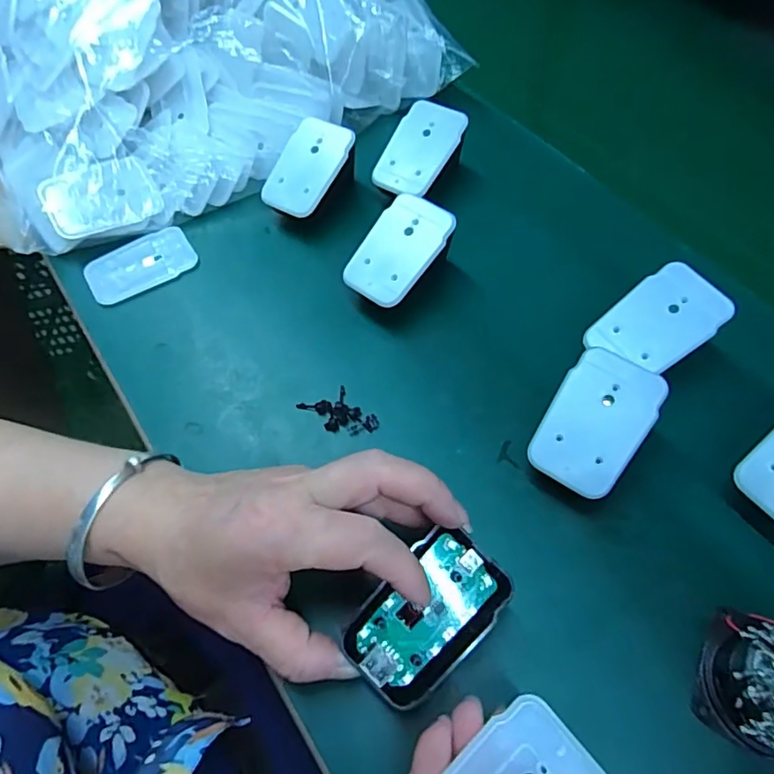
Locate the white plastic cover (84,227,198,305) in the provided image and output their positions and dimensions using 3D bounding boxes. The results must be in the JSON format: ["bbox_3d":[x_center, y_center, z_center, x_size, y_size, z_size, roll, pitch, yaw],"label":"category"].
[{"bbox_3d":[-0.170,-0.084,0.380,0.071,0.007,0.043,-27,64,-11],"label":"white plastic cover"}]

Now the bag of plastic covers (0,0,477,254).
[{"bbox_3d":[-0.150,-0.270,0.425,0.340,0.112,0.253,-26,64,-10],"label":"bag of plastic covers"}]

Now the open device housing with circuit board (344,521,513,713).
[{"bbox_3d":[0.017,0.096,0.233,0.044,0.006,0.069,44,77,7],"label":"open device housing with circuit board"}]

